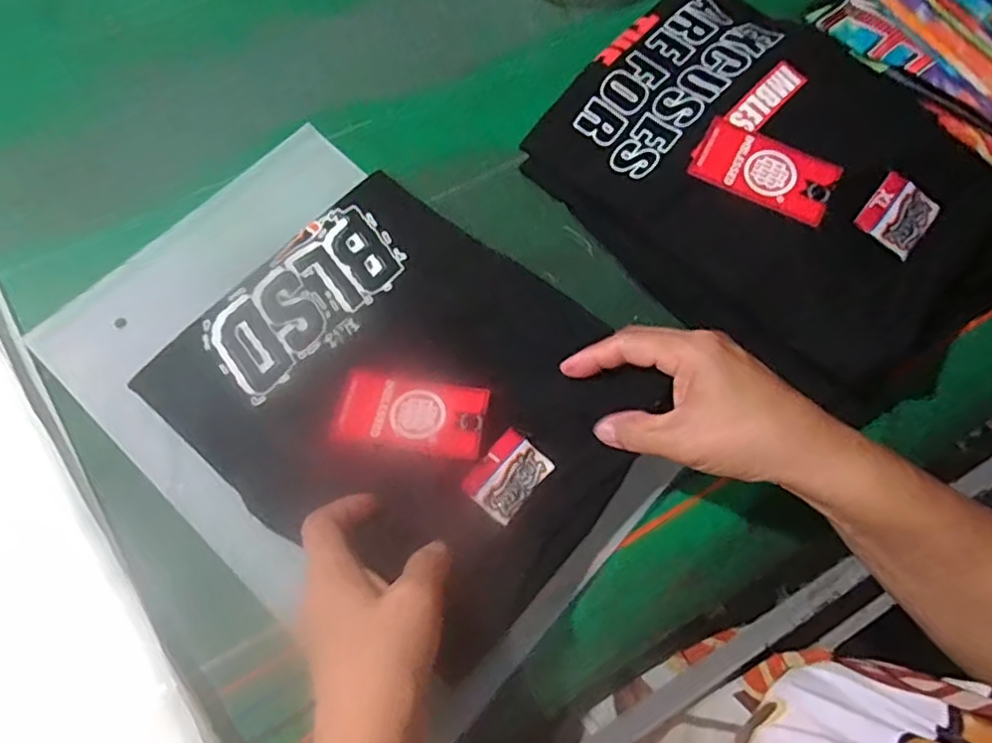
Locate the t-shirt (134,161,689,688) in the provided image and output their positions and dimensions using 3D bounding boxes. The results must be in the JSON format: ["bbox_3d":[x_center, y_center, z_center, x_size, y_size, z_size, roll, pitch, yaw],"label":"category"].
[{"bbox_3d":[-0.055,0.010,0.394,0.273,0.033,0.220,39,74,12],"label":"t-shirt"}]

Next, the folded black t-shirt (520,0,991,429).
[{"bbox_3d":[0.204,-0.132,0.440,0.231,0.063,0.316,-43,78,-16],"label":"folded black t-shirt"}]

